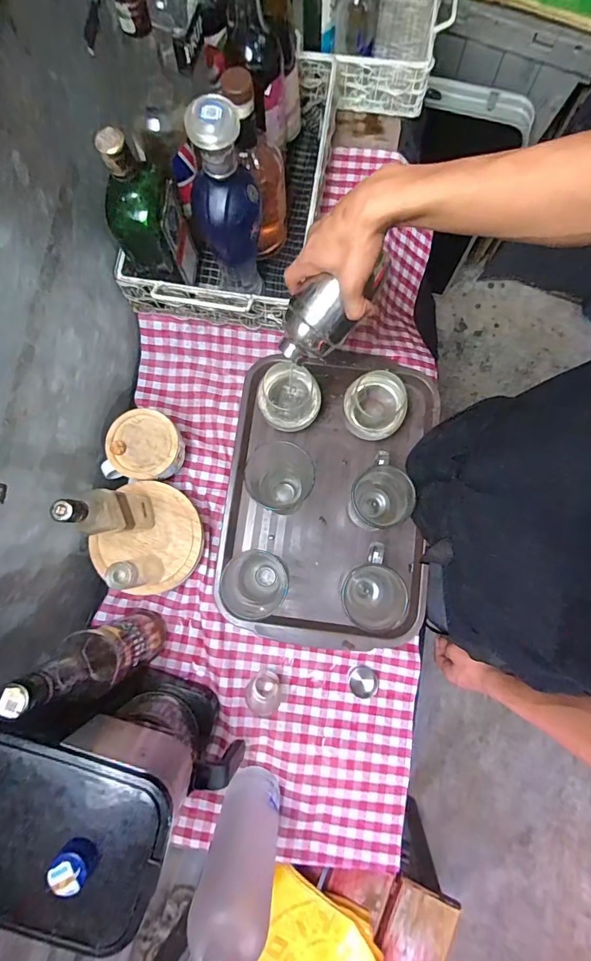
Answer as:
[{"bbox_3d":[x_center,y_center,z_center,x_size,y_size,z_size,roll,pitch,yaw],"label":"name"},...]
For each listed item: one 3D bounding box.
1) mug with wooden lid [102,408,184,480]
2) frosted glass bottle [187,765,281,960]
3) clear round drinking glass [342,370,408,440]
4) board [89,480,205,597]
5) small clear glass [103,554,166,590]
[{"bbox_3d":[-0.214,-0.046,0.615,0.102,0.074,0.096,0,80,1],"label":"mug with wooden lid"},{"bbox_3d":[-0.055,0.394,0.421,0.066,0.323,0.060,4,80,2],"label":"frosted glass bottle"},{"bbox_3d":[0.116,-0.106,0.633,0.088,0.072,0.087,0,80,1],"label":"clear round drinking glass"},{"bbox_3d":[-0.200,0.079,0.590,0.139,0.013,0.142,27,82,6],"label":"board"},{"bbox_3d":[-0.202,0.114,0.536,0.034,0.105,0.040,-9,80,0],"label":"small clear glass"}]

